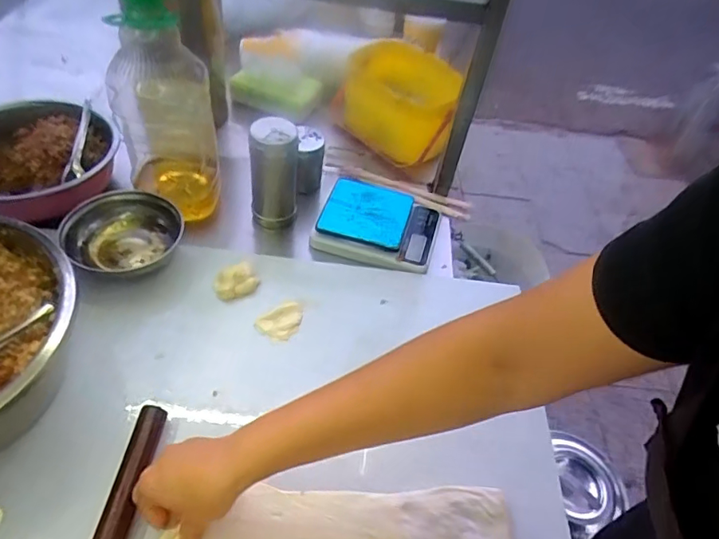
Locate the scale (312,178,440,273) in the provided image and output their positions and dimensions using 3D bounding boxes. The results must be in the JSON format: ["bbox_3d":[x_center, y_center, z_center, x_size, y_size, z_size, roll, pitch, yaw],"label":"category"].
[{"bbox_3d":[0.030,-0.070,0.743,0.164,0.033,0.134,18,47,7],"label":"scale"}]

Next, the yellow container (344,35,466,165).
[{"bbox_3d":[0.070,-0.283,0.908,0.201,0.180,0.212,10,46,-1],"label":"yellow container"}]

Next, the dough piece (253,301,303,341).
[{"bbox_3d":[-0.093,0.062,0.616,0.035,0.022,0.055,37,52,22],"label":"dough piece"}]

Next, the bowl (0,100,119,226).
[{"bbox_3d":[-0.472,-0.164,0.727,0.210,0.091,0.200,5,47,-5],"label":"bowl"}]

